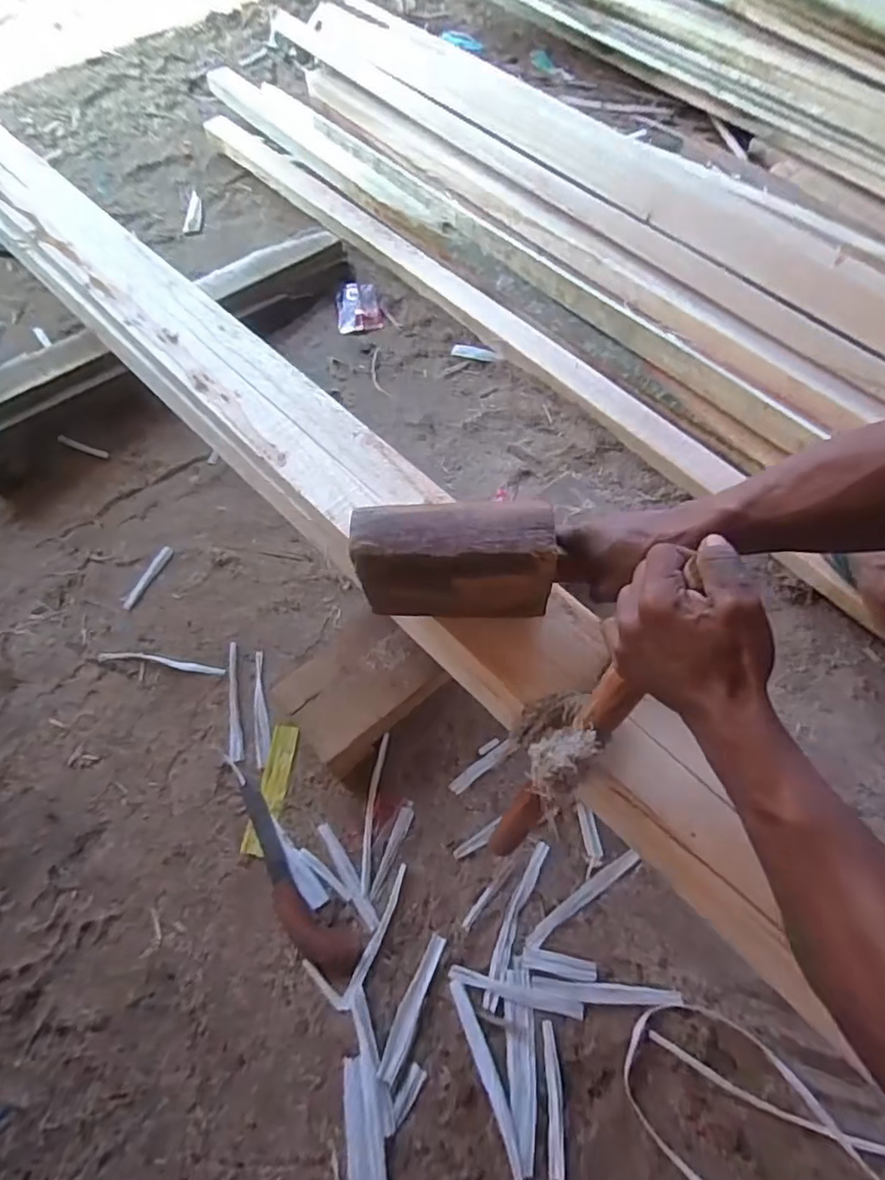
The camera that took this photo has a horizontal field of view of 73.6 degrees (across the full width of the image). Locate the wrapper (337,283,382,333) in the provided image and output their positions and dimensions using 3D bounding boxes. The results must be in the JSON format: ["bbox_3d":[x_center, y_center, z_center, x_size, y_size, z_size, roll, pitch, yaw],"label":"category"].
[{"bbox_3d":[-0.170,-0.573,1.200,0.088,0.017,0.113,-9,76,5],"label":"wrapper"}]

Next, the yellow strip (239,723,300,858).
[{"bbox_3d":[-0.222,0.259,0.775,0.036,0.009,0.161,7,56,6],"label":"yellow strip"}]

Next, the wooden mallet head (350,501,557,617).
[{"bbox_3d":[0.014,-0.026,0.551,0.180,0.105,0.071,2,63,5],"label":"wooden mallet head"}]

